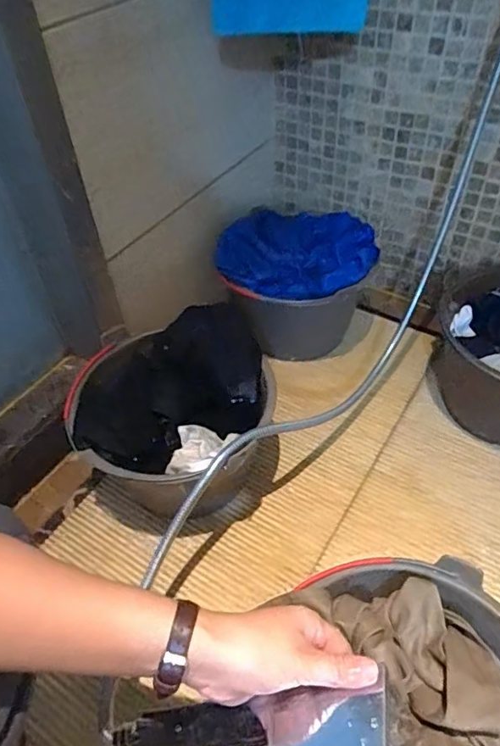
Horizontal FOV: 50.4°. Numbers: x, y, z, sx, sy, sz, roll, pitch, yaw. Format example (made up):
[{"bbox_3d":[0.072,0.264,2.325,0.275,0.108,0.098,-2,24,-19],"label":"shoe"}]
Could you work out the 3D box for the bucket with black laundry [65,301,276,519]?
[{"bbox_3d":[-0.097,0.078,0.778,0.236,0.241,0.255,-2,47,2],"label":"bucket with black laundry"}]

